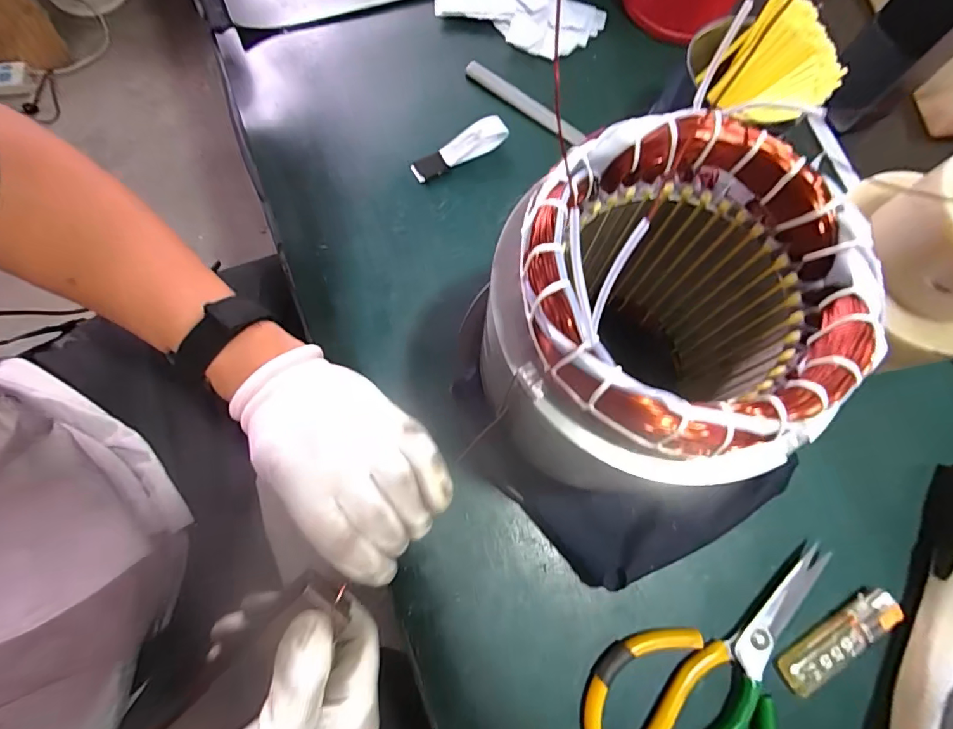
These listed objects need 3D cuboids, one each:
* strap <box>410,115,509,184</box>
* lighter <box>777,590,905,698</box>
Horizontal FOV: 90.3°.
[{"bbox_3d":[-0.014,-0.175,0.382,0.082,0.015,0.019,-29,78,-10],"label":"strap"},{"bbox_3d":[0.228,0.171,0.295,0.088,0.010,0.021,-28,77,-10],"label":"lighter"}]

